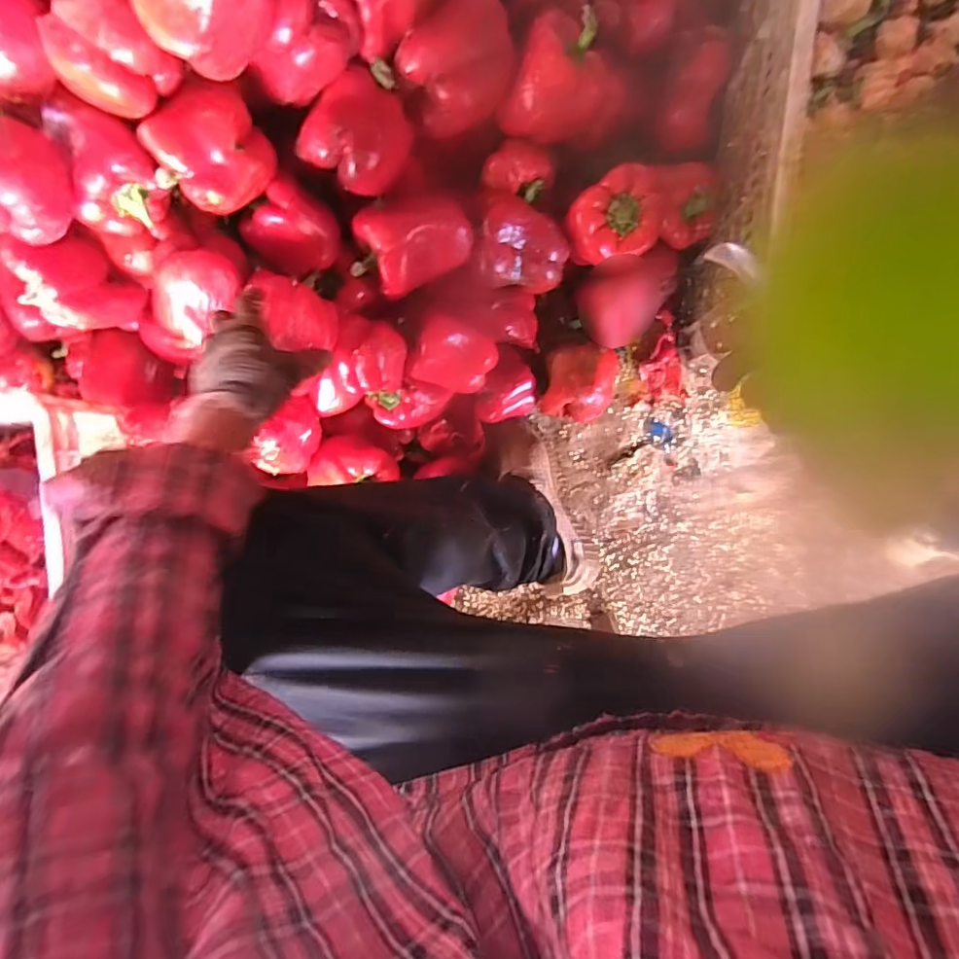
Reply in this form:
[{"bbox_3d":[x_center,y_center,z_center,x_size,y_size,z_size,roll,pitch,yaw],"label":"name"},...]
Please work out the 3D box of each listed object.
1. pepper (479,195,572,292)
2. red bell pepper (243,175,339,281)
[{"bbox_3d":[0.047,-0.256,0.609,0.114,0.060,0.089,7,115,-25],"label":"pepper"},{"bbox_3d":[-0.193,-0.251,0.565,0.073,0.061,0.082,37,97,2],"label":"red bell pepper"}]

